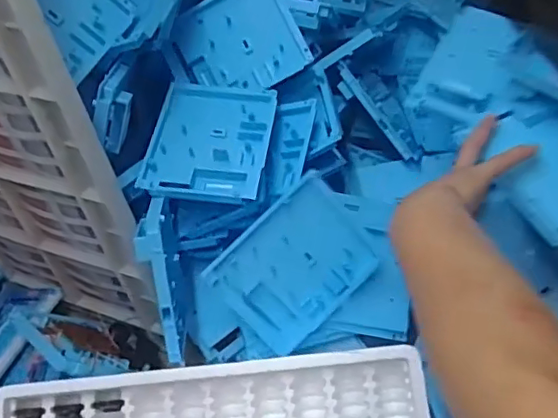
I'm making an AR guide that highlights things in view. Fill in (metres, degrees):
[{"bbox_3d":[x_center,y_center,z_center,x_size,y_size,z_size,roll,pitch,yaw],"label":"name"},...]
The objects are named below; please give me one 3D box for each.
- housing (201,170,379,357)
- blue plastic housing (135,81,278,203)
[{"bbox_3d":[0.019,0.059,0.613,0.156,0.129,0.009,-43,12,-6],"label":"housing"},{"bbox_3d":[-0.076,-0.076,0.644,0.129,0.021,0.151,4,62,7],"label":"blue plastic housing"}]

